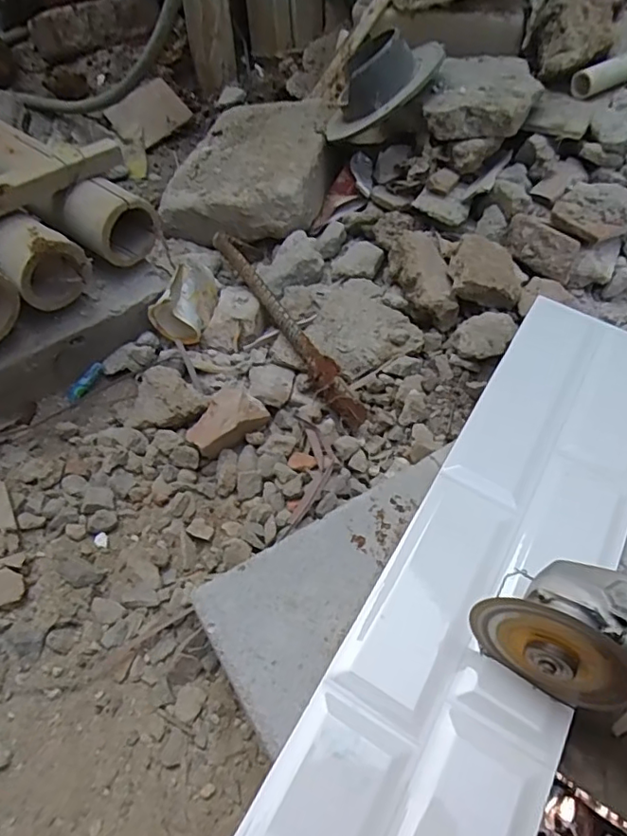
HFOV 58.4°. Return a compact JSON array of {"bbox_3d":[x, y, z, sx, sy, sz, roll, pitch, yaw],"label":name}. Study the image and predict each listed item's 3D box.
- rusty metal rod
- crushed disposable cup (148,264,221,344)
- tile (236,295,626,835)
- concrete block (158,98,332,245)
[{"bbox_3d":[-0.032,-0.109,0.616,0.025,0.019,0.307,-25,61,-18],"label":"rusty metal rod"},{"bbox_3d":[-0.145,-0.140,0.638,0.058,0.053,0.098,7,57,2],"label":"crushed disposable cup"},{"bbox_3d":[0.139,0.113,0.415,0.147,0.012,0.594,28,58,15],"label":"tile"},{"bbox_3d":[-0.078,-0.350,0.765,0.203,0.080,0.259,7,57,2],"label":"concrete block"}]

